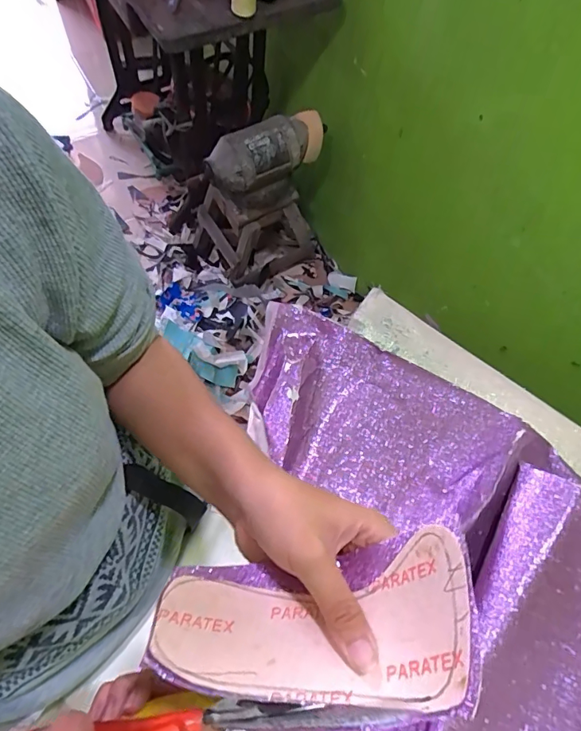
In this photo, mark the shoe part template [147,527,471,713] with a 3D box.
[{"bbox_3d":[0.011,0.125,0.224,0.144,0.036,0.067,-8,64,6],"label":"shoe part template"}]

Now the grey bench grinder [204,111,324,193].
[{"bbox_3d":[-0.048,-0.503,1.109,0.303,0.119,0.102,-26,73,-16],"label":"grey bench grinder"}]

